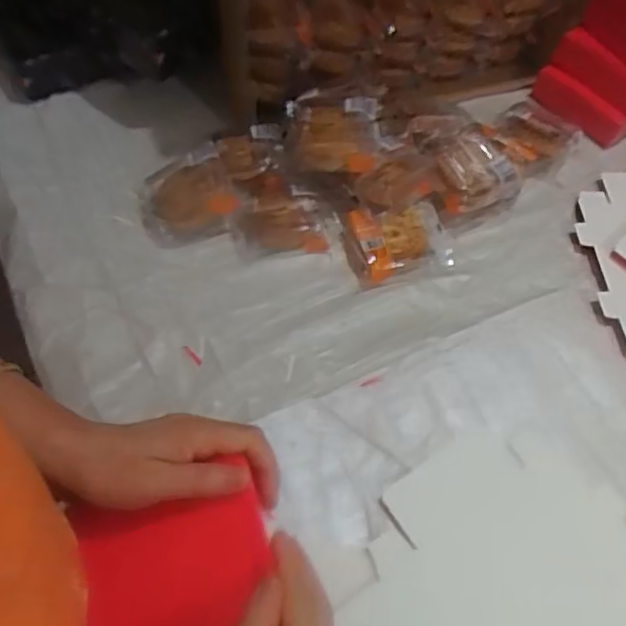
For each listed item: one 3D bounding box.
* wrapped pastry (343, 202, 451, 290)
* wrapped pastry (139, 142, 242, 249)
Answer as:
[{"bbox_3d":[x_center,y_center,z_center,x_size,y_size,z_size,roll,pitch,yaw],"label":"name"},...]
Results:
[{"bbox_3d":[0.094,-0.079,0.685,0.107,0.032,0.084,-10,59,-9],"label":"wrapped pastry"},{"bbox_3d":[-0.139,-0.128,0.683,0.103,0.061,0.084,-17,61,-13],"label":"wrapped pastry"}]

